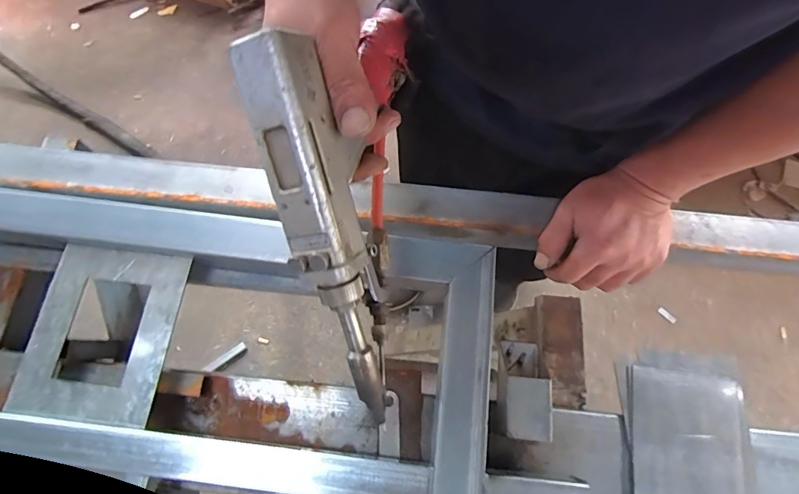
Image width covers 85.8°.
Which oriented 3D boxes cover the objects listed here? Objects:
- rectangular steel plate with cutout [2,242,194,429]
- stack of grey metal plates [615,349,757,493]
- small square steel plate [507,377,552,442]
[{"bbox_3d":[-0.264,0.073,0.383,0.119,0.011,0.149,7,71,1],"label":"rectangular steel plate with cutout"},{"bbox_3d":[0.272,0.186,0.396,0.115,0.026,0.173,3,71,0],"label":"stack of grey metal plates"},{"bbox_3d":[0.114,0.141,0.377,0.037,0.006,0.051,6,71,1],"label":"small square steel plate"}]

